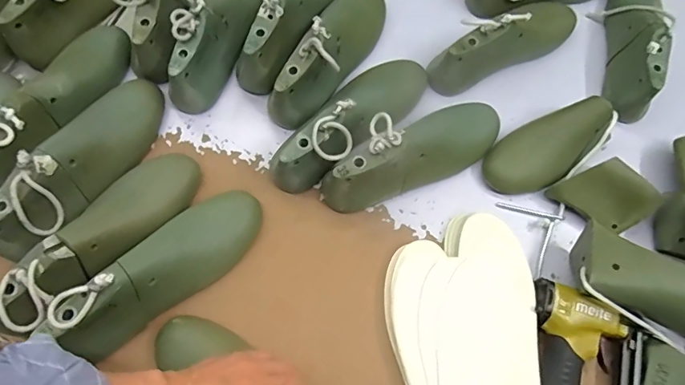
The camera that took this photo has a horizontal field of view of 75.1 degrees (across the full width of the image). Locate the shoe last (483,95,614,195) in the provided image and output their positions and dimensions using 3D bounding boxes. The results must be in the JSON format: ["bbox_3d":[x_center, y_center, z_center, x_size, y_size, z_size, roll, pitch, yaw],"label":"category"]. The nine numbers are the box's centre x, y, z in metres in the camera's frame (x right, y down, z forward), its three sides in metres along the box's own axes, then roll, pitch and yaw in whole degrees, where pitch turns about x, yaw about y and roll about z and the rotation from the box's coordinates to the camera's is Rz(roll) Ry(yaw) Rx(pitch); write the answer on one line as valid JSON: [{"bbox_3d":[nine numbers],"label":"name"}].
[{"bbox_3d":[0.264,-0.060,0.577,0.167,0.071,0.084,-33,75,-12],"label":"shoe last"}]

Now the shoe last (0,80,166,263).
[{"bbox_3d":[-0.302,-0.042,0.517,0.081,0.091,0.257,25,56,7],"label":"shoe last"}]

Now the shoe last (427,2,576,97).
[{"bbox_3d":[0.231,-0.220,0.614,0.255,0.093,0.074,-28,74,-11],"label":"shoe last"}]

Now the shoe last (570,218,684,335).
[{"bbox_3d":[0.345,0.100,0.486,0.168,0.066,0.081,25,70,5],"label":"shoe last"}]

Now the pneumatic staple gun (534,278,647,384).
[{"bbox_3d":[0.271,0.218,0.484,0.127,0.042,0.228,5,71,0],"label":"pneumatic staple gun"}]

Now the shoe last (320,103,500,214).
[{"bbox_3d":[0.093,-0.053,0.545,0.255,0.091,0.076,-25,74,-10],"label":"shoe last"}]

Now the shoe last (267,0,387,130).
[{"bbox_3d":[-0.011,-0.195,0.584,0.071,0.099,0.243,25,72,7],"label":"shoe last"}]

